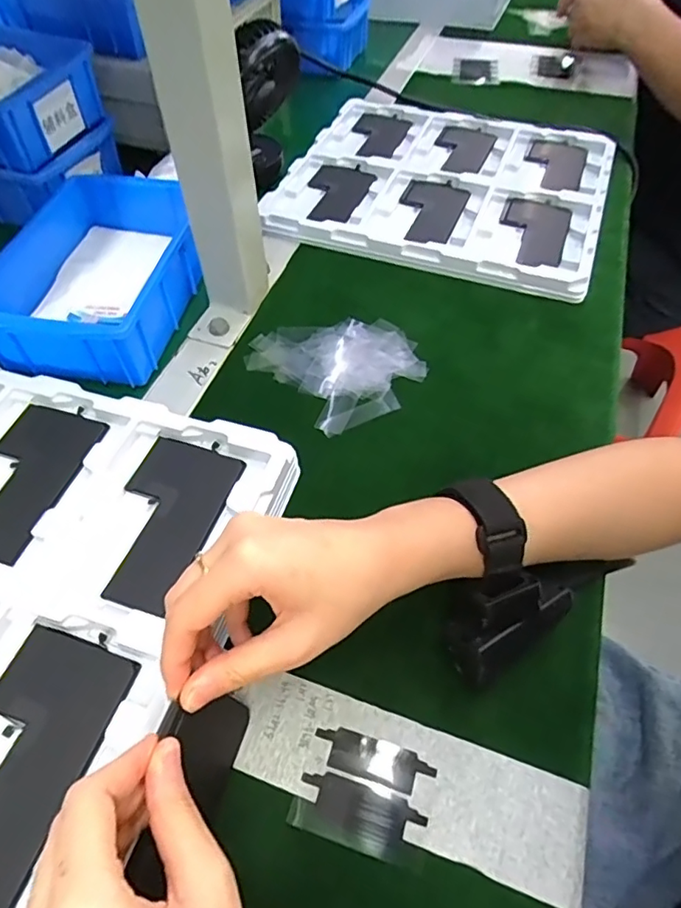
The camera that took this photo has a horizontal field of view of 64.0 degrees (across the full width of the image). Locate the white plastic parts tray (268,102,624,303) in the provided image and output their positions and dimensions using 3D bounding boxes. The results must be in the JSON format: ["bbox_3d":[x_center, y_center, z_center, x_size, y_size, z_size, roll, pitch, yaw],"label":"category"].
[{"bbox_3d":[0.109,-0.284,0.560,0.310,0.027,0.270,17,56,13],"label":"white plastic parts tray"}]

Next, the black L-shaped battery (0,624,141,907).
[{"bbox_3d":[-0.147,0.138,0.252,0.063,0.007,0.105,15,56,11],"label":"black L-shaped battery"}]

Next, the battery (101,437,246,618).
[{"bbox_3d":[-0.106,0.037,0.325,0.062,0.006,0.108,14,56,11],"label":"battery"}]

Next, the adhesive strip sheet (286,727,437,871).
[{"bbox_3d":[0.012,0.163,0.263,0.061,0.004,0.046,14,56,11],"label":"adhesive strip sheet"}]

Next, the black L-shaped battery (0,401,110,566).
[{"bbox_3d":[-0.199,0.013,0.345,0.063,0.009,0.110,11,55,9],"label":"black L-shaped battery"}]

